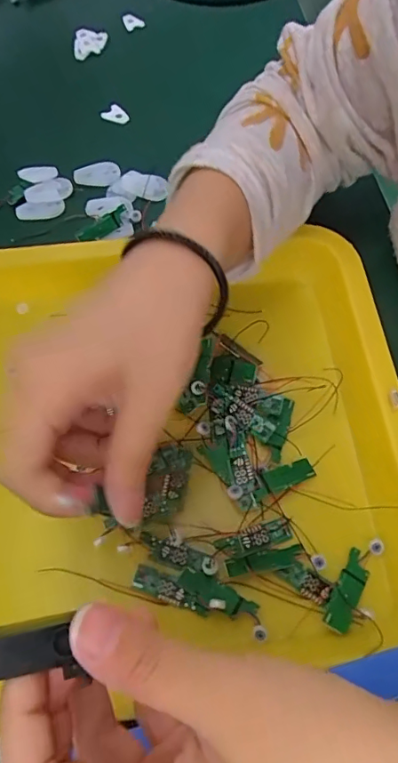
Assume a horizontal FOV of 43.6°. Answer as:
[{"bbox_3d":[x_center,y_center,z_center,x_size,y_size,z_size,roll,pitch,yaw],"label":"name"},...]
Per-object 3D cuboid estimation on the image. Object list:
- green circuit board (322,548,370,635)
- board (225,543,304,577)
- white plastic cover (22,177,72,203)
[{"bbox_3d":[0.076,0.106,0.253,0.013,0.006,0.041,28,67,15],"label":"green circuit board"},{"bbox_3d":[0.034,0.092,0.258,0.040,0.004,0.010,-11,63,-4],"label":"board"},{"bbox_3d":[-0.116,-0.146,0.382,0.036,0.004,0.018,-18,81,-7],"label":"white plastic cover"}]

